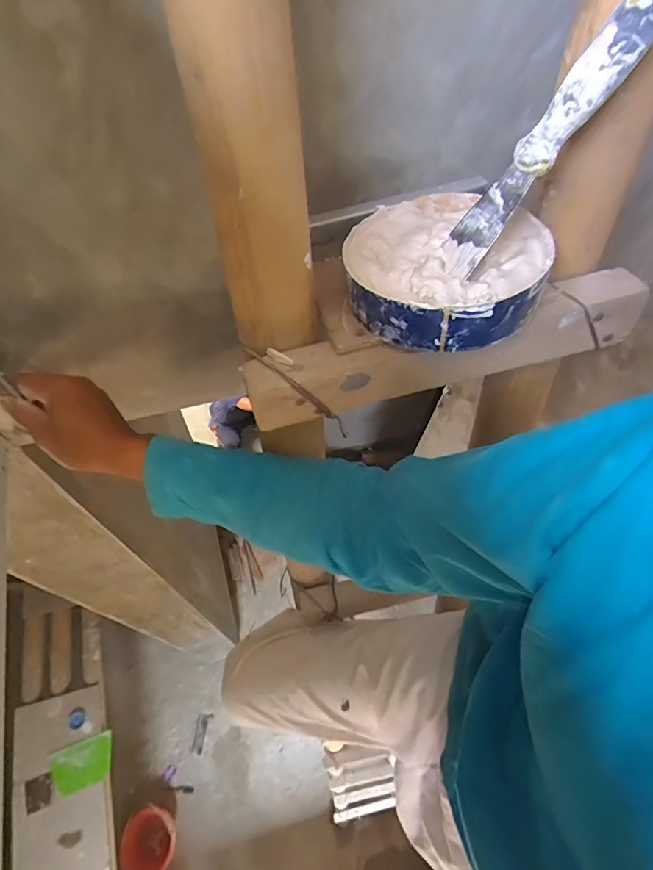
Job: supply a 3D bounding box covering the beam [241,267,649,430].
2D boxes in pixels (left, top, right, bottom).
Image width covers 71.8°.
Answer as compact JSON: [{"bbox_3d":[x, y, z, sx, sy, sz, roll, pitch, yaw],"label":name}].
[{"bbox_3d":[0.089,-0.066,0.351,0.301,0.058,0.056,-13,61,-11],"label":"beam"}]

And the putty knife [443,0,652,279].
[{"bbox_3d":[0.136,-0.182,0.282,0.021,0.172,0.041,-5,55,-40],"label":"putty knife"}]

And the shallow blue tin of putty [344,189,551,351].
[{"bbox_3d":[0.087,-0.131,0.333,0.144,0.039,0.150,18,60,7],"label":"shallow blue tin of putty"}]

